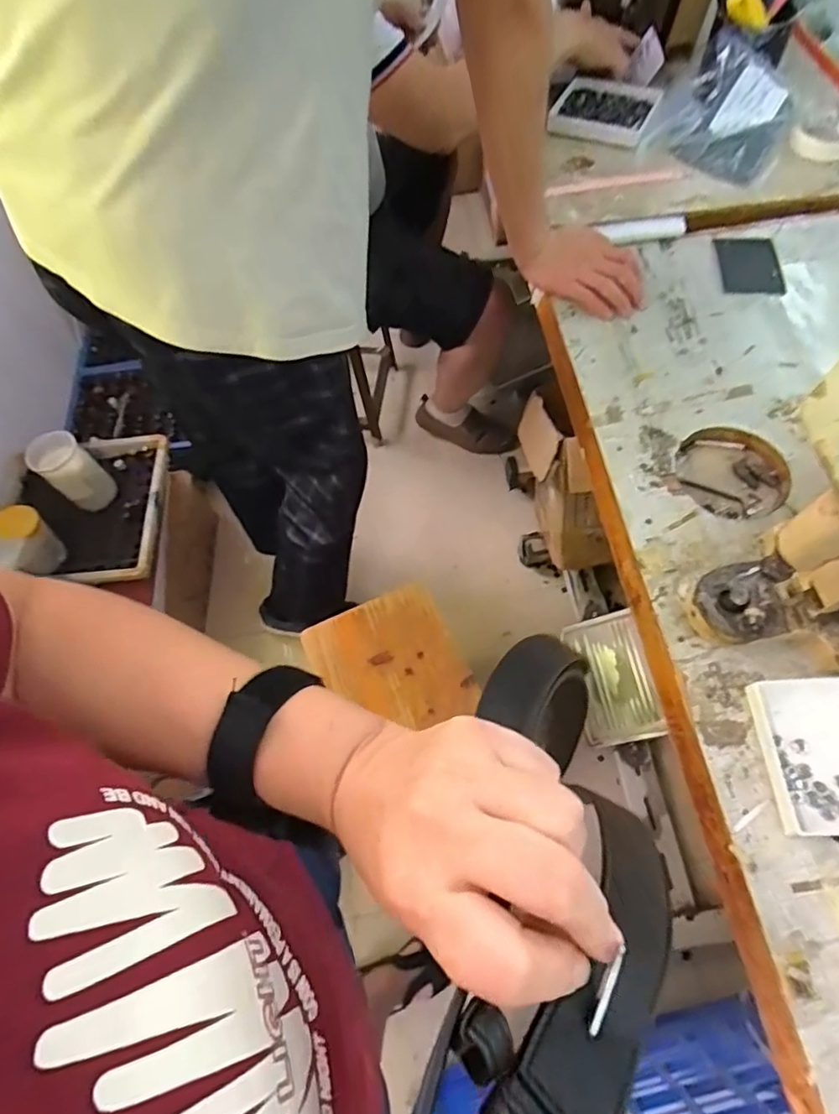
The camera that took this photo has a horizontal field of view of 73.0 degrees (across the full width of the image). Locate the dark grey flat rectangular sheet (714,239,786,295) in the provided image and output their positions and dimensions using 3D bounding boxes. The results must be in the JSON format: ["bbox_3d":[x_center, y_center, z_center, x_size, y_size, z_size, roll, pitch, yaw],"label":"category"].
[{"bbox_3d":[0.424,-0.377,0.728,0.075,0.005,0.104,4,64,5],"label":"dark grey flat rectangular sheet"}]

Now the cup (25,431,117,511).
[{"bbox_3d":[-0.633,-0.154,1.039,0.085,0.129,0.081,-1,63,2],"label":"cup"}]

